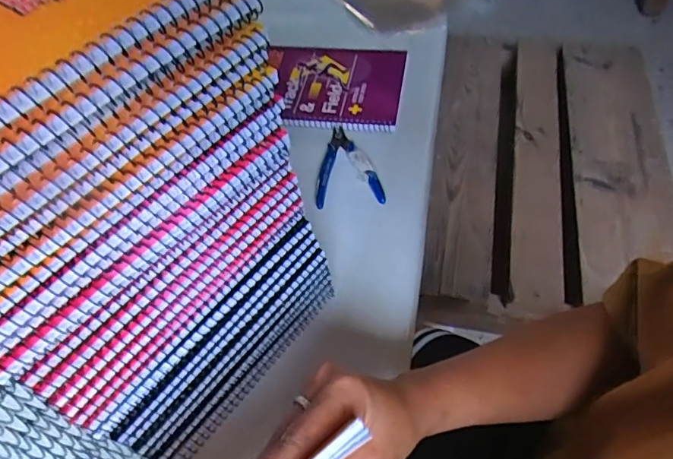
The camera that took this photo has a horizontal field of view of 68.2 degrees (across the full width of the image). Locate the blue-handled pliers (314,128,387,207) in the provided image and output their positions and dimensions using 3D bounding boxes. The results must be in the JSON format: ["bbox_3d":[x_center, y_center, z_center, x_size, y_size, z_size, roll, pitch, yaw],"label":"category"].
[{"bbox_3d":[0.008,-0.074,0.543,0.068,0.015,0.117,-7,55,-1],"label":"blue-handled pliers"}]

